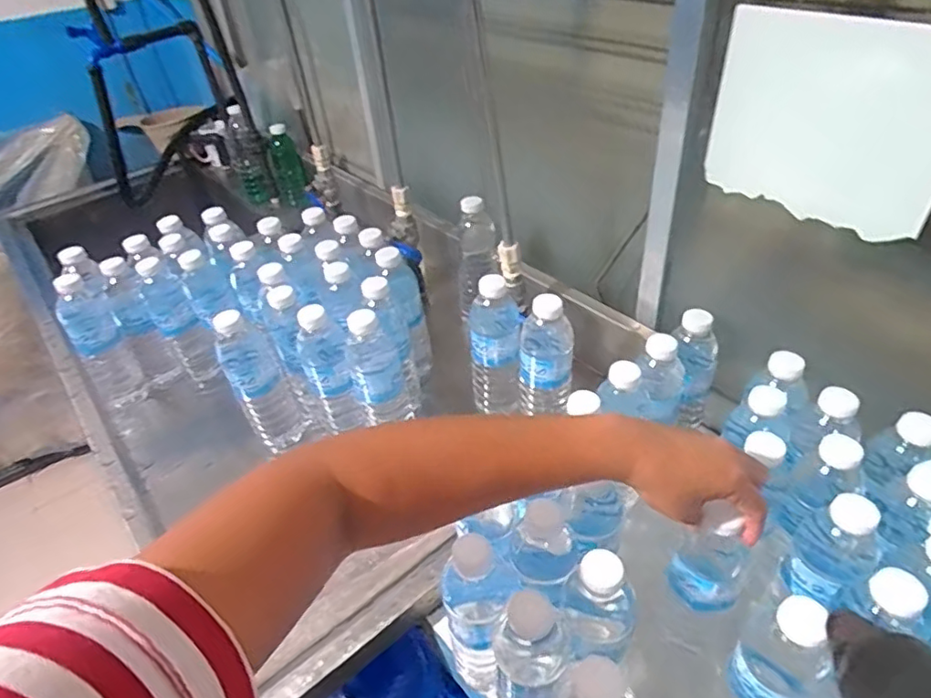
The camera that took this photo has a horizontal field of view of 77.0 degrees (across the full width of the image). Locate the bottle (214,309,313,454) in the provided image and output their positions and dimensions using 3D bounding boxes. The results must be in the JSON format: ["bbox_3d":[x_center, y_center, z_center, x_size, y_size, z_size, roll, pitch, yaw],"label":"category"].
[{"bbox_3d":[-0.262,0.035,0.736,0.064,0.192,0.069,-28,45,-24],"label":"bottle"}]

